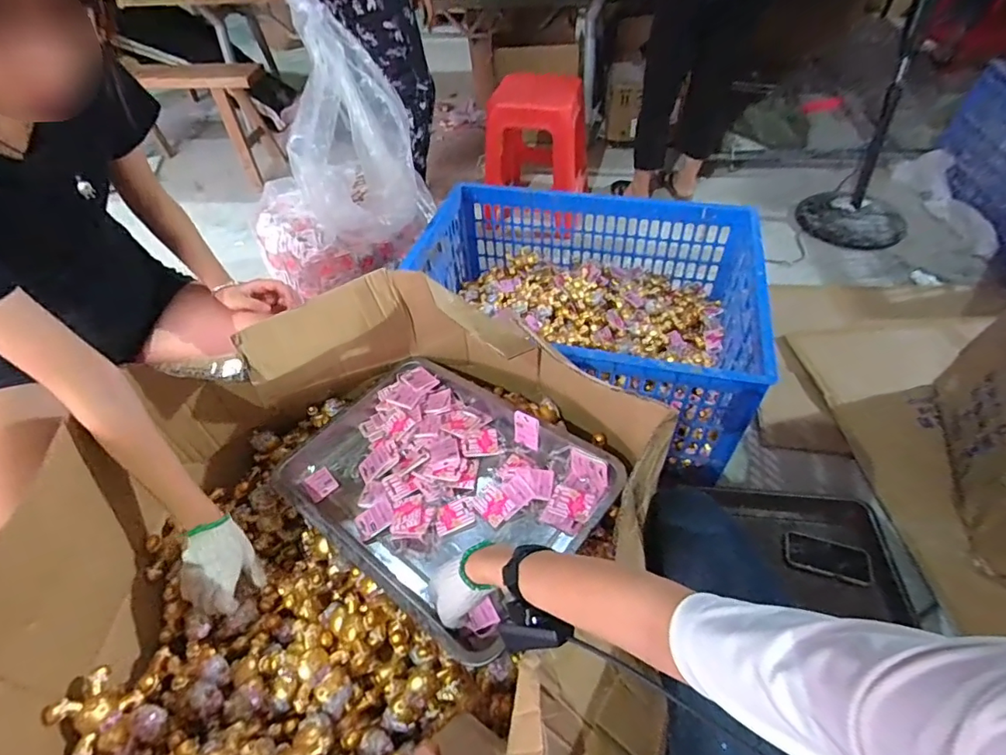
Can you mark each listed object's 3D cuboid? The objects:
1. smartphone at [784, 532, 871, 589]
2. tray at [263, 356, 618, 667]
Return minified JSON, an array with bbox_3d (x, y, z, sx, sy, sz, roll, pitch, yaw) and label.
[{"bbox_3d":[0.684,0.380,1.065,0.154,0.007,0.076,9,73,26],"label":"smartphone"},{"bbox_3d":[-0.096,0.150,0.777,0.475,0.067,0.335,27,59,31],"label":"tray"}]

